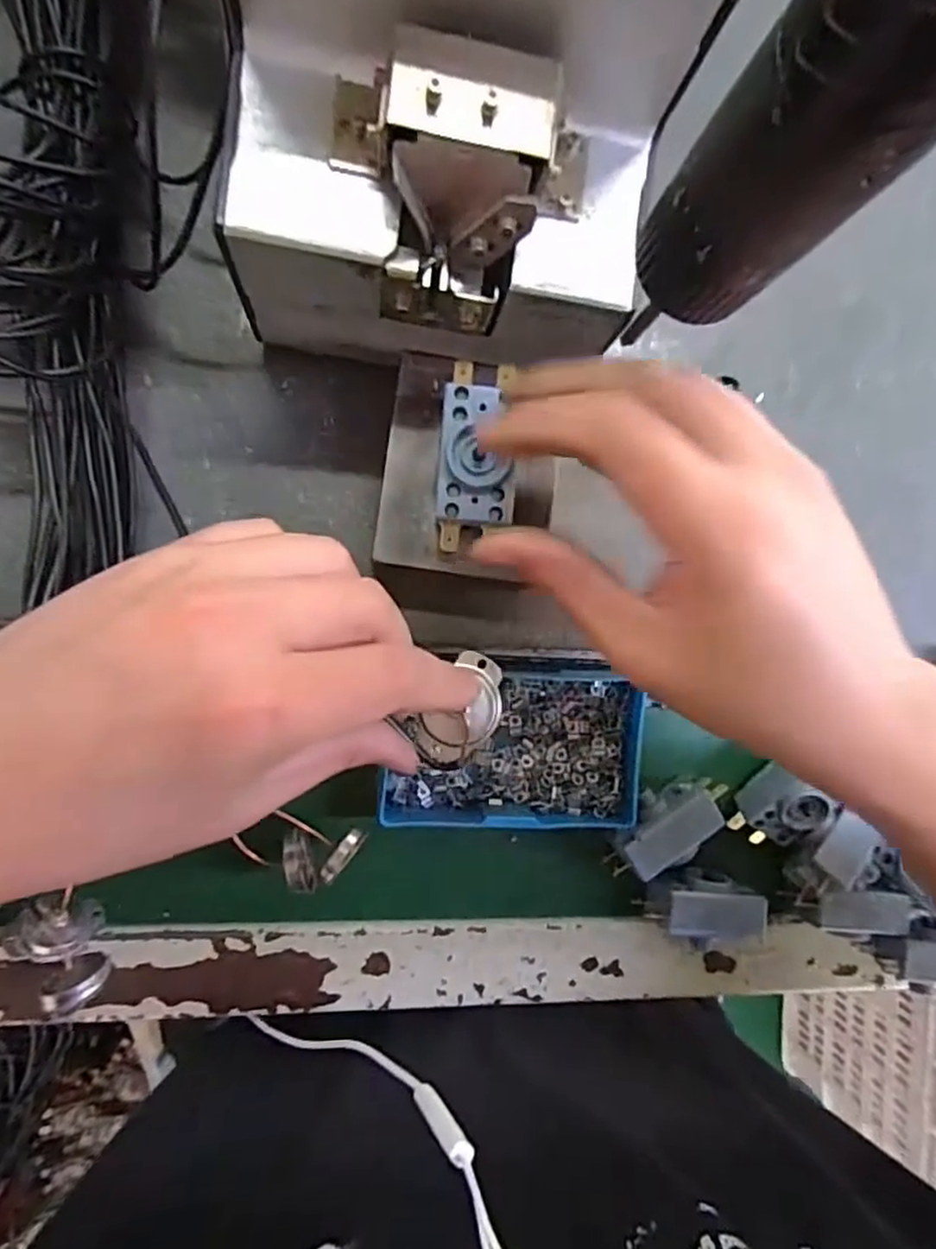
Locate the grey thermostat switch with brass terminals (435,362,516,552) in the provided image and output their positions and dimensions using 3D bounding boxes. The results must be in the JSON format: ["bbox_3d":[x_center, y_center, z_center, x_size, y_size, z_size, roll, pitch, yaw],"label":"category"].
[{"bbox_3d":[0.003,-0.059,0.243,0.027,0.012,0.063,0,98,-8],"label":"grey thermostat switch with brass terminals"}]

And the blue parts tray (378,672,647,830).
[{"bbox_3d":[0.021,0.057,0.304,0.114,0.024,0.067,0,91,-9],"label":"blue parts tray"}]

